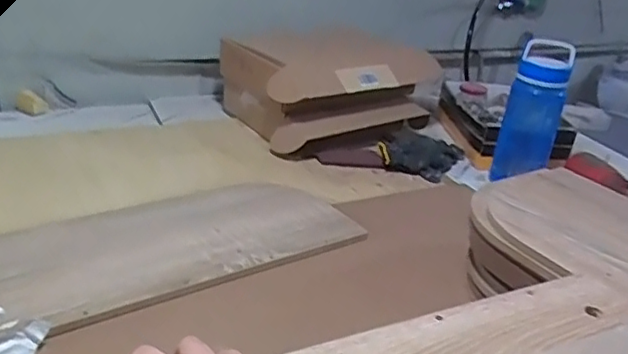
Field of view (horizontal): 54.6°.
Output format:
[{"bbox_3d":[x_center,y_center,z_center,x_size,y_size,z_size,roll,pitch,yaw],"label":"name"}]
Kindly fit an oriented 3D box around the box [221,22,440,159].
[{"bbox_3d":[0.051,-0.211,1.347,0.454,0.162,0.323,-15,33,-37],"label":"box"}]

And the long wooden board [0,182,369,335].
[{"bbox_3d":[-0.227,0.083,0.868,0.587,0.027,0.280,-11,31,-32],"label":"long wooden board"}]

